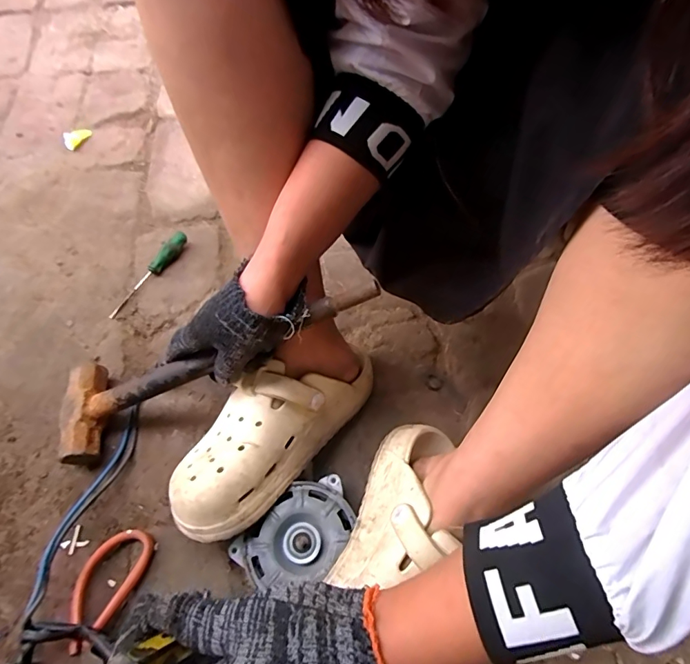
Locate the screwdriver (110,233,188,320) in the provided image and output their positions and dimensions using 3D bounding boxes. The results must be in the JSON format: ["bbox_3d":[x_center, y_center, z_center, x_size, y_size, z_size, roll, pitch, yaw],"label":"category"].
[{"bbox_3d":[-0.263,-0.080,0.585,0.019,0.020,0.146,29,64,15],"label":"screwdriver"}]

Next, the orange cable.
[{"bbox_3d":[-0.221,0.230,0.403,0.051,0.016,0.098,28,64,14],"label":"orange cable"}]

